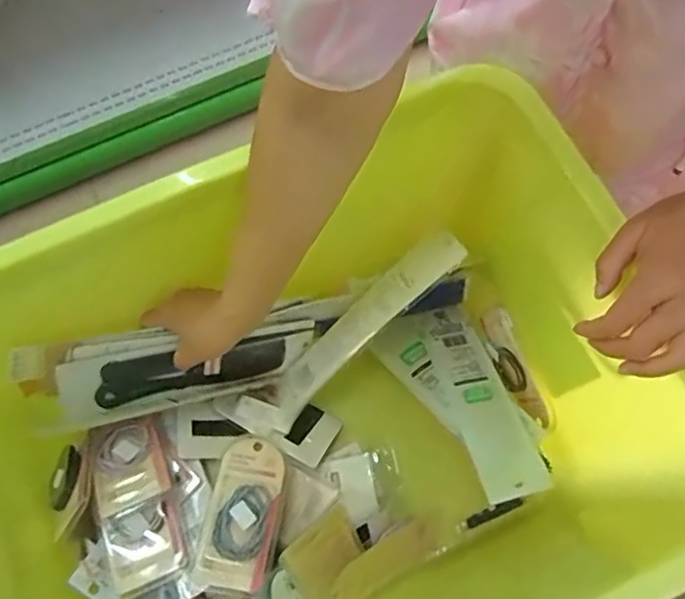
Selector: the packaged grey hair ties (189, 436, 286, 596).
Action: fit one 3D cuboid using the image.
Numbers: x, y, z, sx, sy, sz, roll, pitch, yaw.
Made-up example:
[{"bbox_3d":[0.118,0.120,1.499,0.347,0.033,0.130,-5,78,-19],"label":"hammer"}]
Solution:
[{"bbox_3d":[-0.096,0.199,0.543,0.067,0.028,0.137,7,57,5],"label":"packaged grey hair ties"}]

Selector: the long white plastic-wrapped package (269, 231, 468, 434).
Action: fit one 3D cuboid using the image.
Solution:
[{"bbox_3d":[0.014,0.031,0.598,0.271,0.042,0.051,-45,74,13],"label":"long white plastic-wrapped package"}]

